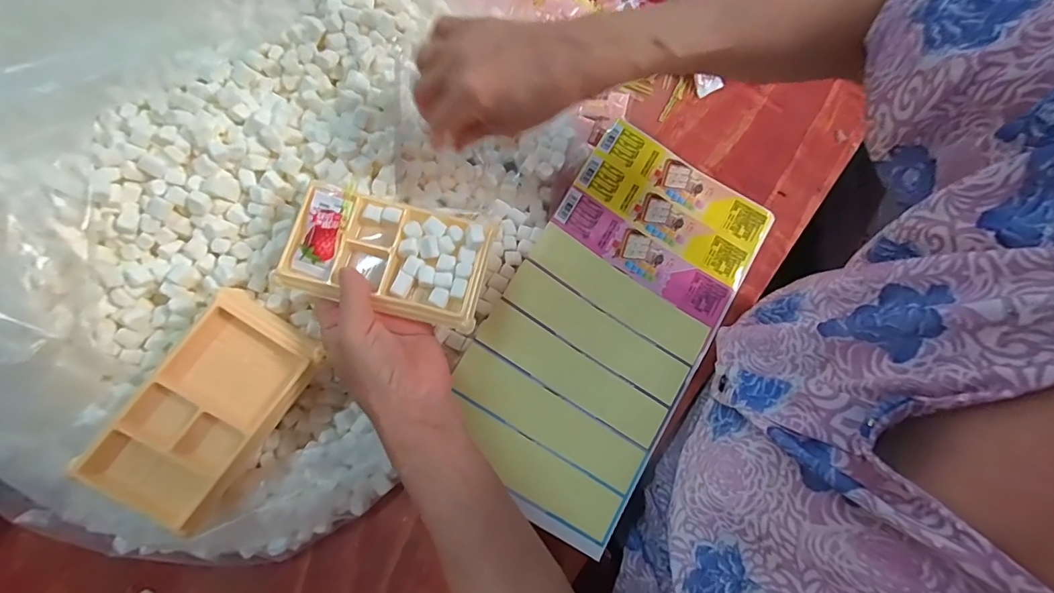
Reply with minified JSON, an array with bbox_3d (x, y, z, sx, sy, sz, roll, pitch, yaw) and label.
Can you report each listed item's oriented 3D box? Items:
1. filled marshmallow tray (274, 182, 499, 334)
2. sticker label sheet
[{"bbox_3d":[-0.094,-0.029,0.323,0.132,0.019,0.075,13,76,3],"label":"filled marshmallow tray"},{"bbox_3d":[0.070,0.016,0.396,0.167,0.011,0.325,33,76,-6],"label":"sticker label sheet"}]

